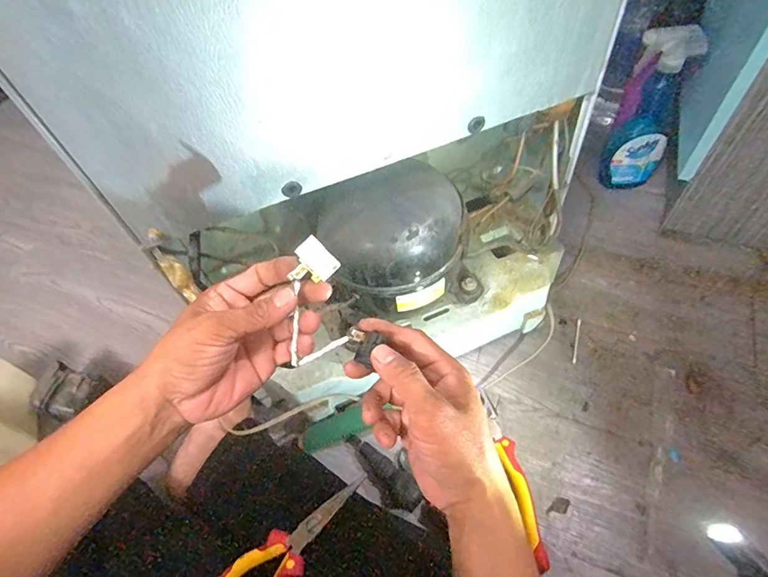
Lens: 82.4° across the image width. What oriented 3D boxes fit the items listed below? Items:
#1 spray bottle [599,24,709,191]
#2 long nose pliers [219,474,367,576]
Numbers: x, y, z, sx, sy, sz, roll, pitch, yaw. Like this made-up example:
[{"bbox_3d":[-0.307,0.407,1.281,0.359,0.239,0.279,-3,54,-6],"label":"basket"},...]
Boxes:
[{"bbox_3d":[0.408,-0.260,0.683,0.081,0.253,0.055,-10,54,0],"label":"spray bottle"},{"bbox_3d":[-0.095,0.254,0.417,0.192,0.019,0.053,-37,59,-18],"label":"long nose pliers"}]

